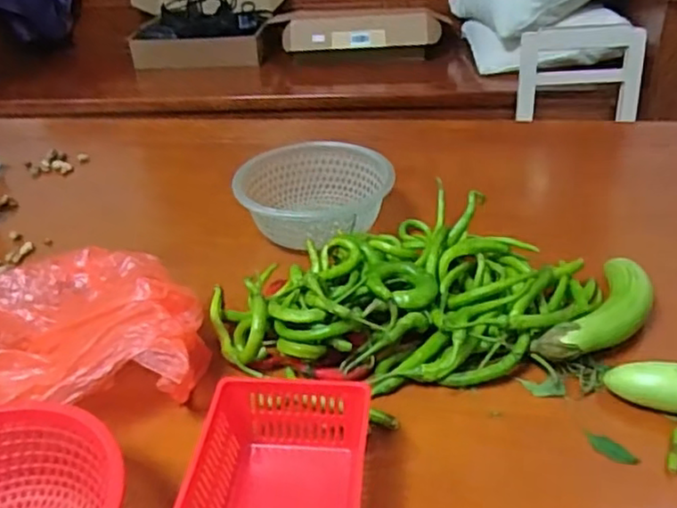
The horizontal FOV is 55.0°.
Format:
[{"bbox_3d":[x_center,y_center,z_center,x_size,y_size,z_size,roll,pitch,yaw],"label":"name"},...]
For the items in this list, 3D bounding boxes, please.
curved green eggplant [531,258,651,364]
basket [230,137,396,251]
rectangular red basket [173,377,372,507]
[{"bbox_3d":[0.235,0.060,0.580,0.055,0.044,0.154,25,44,35],"label":"curved green eggplant"},{"bbox_3d":[-0.027,-0.058,0.764,0.172,0.081,0.169,-9,35,-7],"label":"basket"},{"bbox_3d":[-0.039,0.155,0.439,0.111,0.056,0.158,2,35,8],"label":"rectangular red basket"}]

